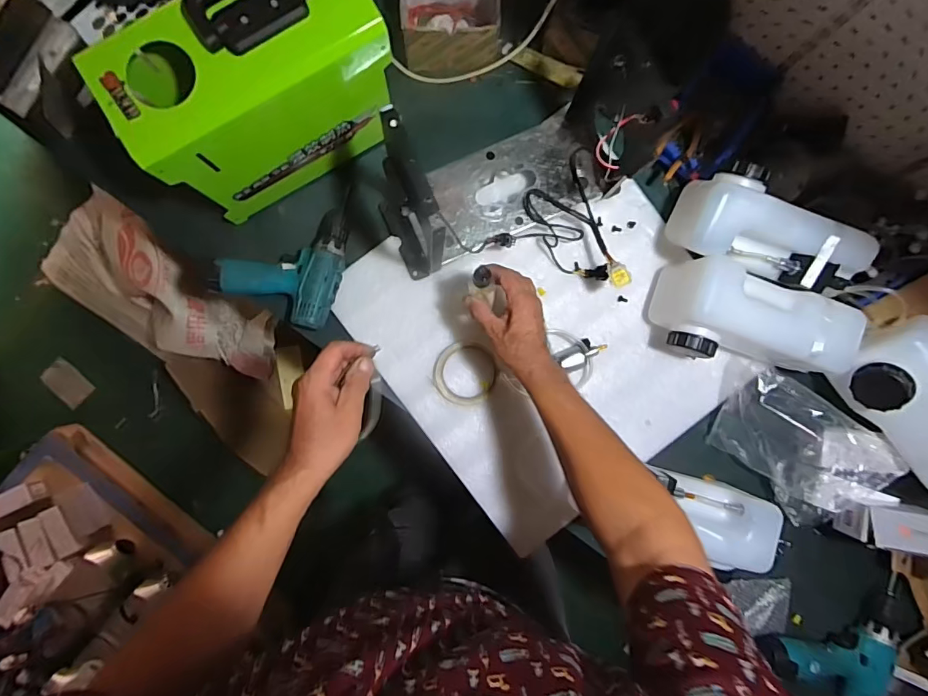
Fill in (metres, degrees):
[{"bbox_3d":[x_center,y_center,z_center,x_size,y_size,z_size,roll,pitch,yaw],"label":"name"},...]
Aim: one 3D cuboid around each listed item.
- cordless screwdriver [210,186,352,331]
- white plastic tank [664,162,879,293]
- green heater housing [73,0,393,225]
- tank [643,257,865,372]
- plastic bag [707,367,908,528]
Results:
[{"bbox_3d":[-0.265,-0.145,0.709,0.168,0.054,0.199,16,89,-2],"label":"cordless screwdriver"},{"bbox_3d":[0.445,-0.157,0.671,0.259,0.100,0.130,25,116,-7],"label":"white plastic tank"},{"bbox_3d":[-0.257,-0.332,0.593,0.301,0.233,0.158,-33,91,-2],"label":"green heater housing"},{"bbox_3d":[0.426,-0.041,0.697,0.263,0.137,0.126,10,89,-2],"label":"tank"},{"bbox_3d":[0.509,0.163,0.716,0.263,0.089,0.168,32,88,-2],"label":"plastic bag"}]

